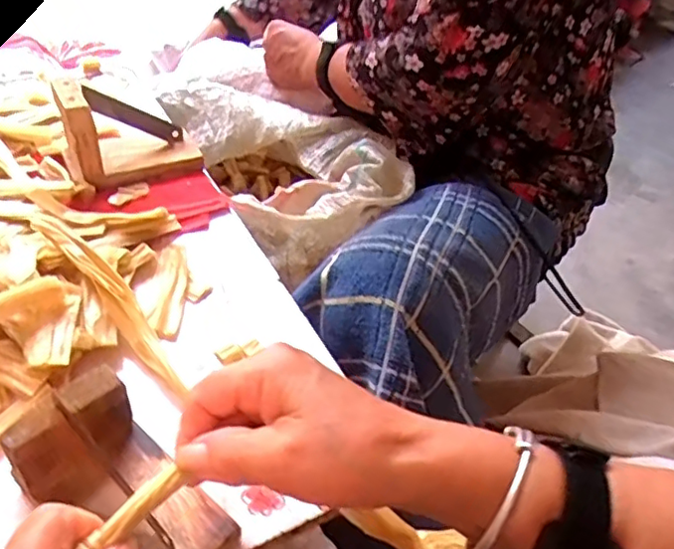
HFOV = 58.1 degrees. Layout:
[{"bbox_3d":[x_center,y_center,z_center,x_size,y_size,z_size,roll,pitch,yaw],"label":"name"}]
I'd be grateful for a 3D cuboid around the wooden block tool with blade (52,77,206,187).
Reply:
[{"bbox_3d":[-0.176,-0.122,0.519,0.110,0.086,0.050,-23,48,-27],"label":"wooden block tool with blade"}]

